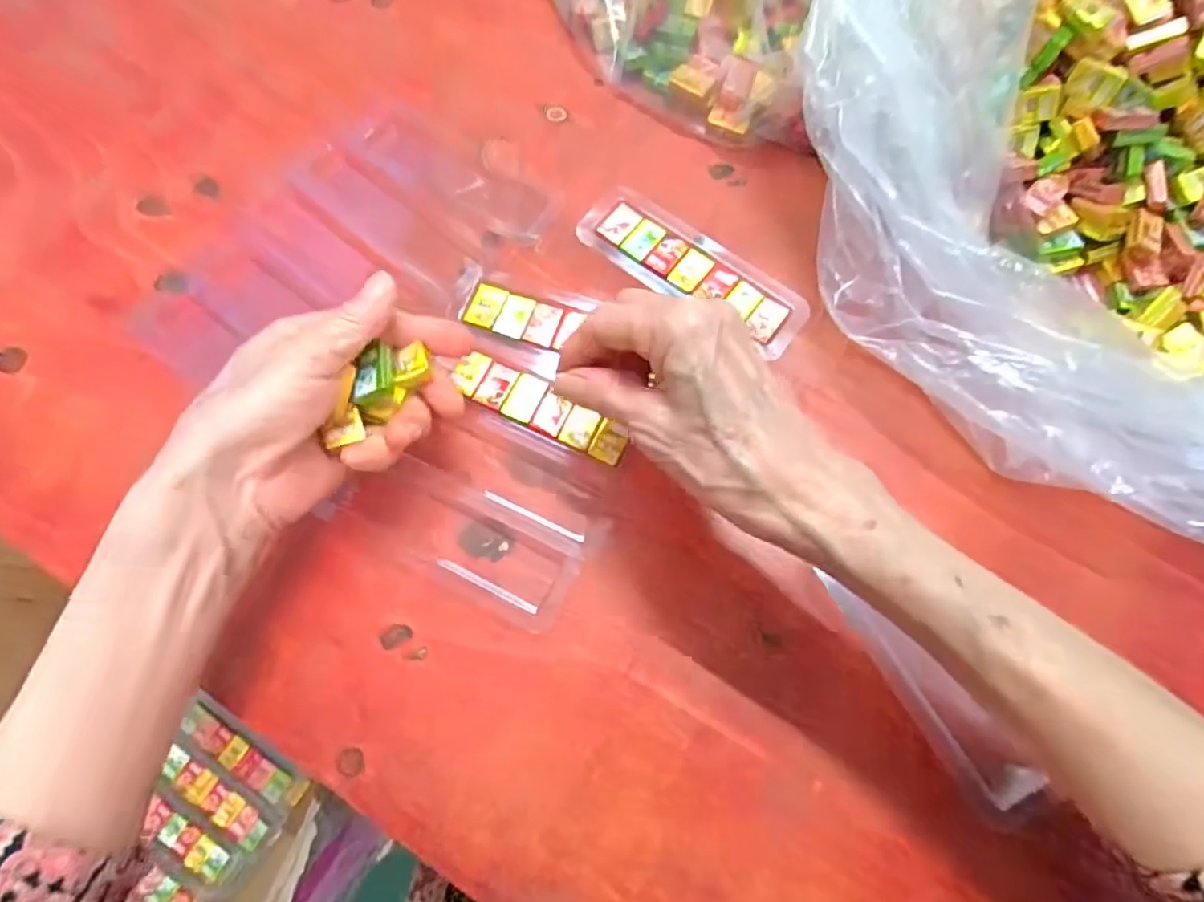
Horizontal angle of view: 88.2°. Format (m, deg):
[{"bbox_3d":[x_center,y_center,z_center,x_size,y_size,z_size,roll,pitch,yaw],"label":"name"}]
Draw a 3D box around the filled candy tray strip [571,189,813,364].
[{"bbox_3d":[0.052,-0.104,0.357,0.138,0.006,0.046,37,74,11],"label":"filled candy tray strip"}]

